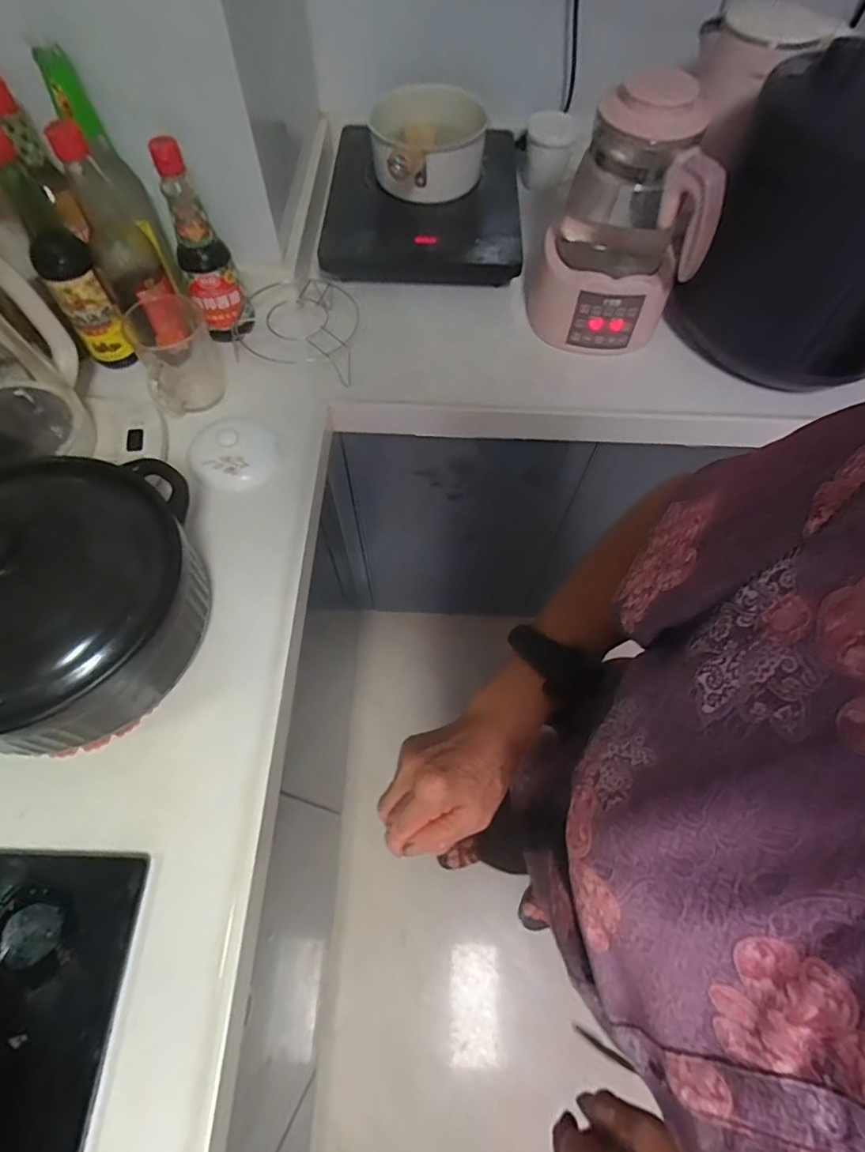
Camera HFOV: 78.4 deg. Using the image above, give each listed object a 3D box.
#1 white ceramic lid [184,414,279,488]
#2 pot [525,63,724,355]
[{"bbox_3d":[-0.233,-0.152,0.625,0.104,0.028,0.109,25,65,11],"label":"white ceramic lid"},{"bbox_3d":[0.232,-0.427,0.642,0.177,0.271,0.171,1,63,-1],"label":"pot"}]

